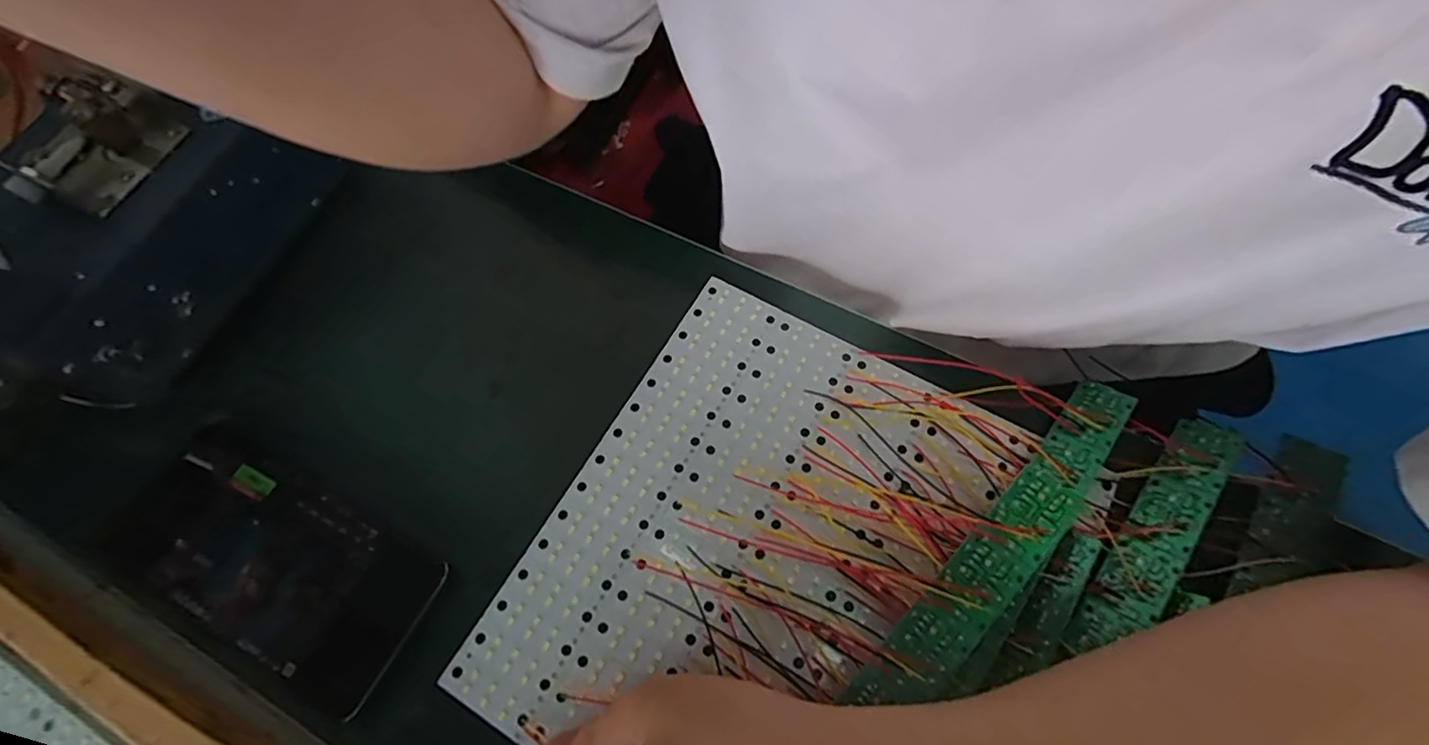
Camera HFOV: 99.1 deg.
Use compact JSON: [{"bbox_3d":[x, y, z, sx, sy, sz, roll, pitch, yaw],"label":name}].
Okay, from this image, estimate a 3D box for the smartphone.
[{"bbox_3d":[-0.209,0.087,0.281,0.159,0.004,0.079,25,72,12],"label":"smartphone"}]

